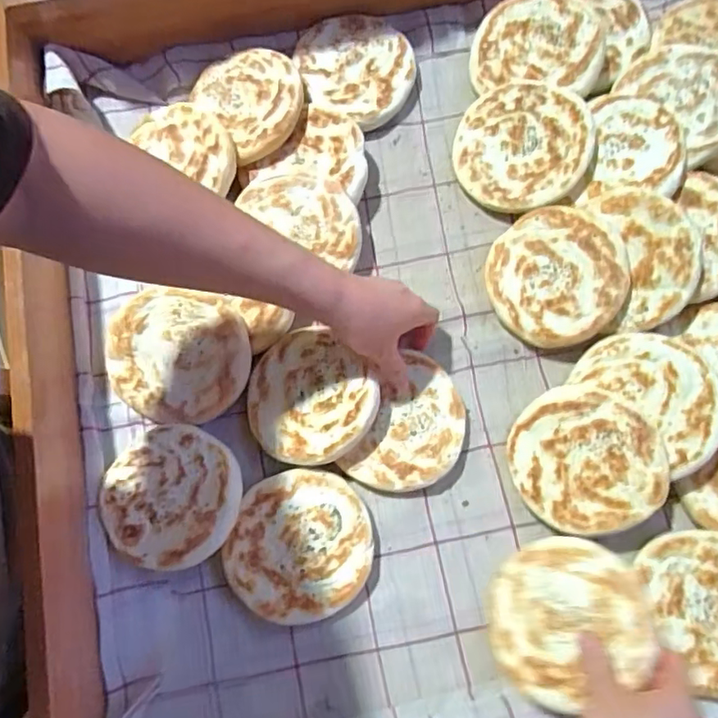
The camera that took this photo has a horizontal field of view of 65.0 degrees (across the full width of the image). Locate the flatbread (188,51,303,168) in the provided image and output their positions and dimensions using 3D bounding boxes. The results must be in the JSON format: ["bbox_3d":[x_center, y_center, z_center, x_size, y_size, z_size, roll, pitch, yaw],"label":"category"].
[{"bbox_3d":[-0.104,-0.260,0.563,0.098,0.027,0.114,-34,79,-7],"label":"flatbread"}]

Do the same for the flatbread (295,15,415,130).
[{"bbox_3d":[-0.004,-0.306,0.590,0.121,0.015,0.111,0,78,0],"label":"flatbread"}]

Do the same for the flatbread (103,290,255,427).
[{"bbox_3d":[-0.163,-0.001,0.506,0.126,0.009,0.115,0,94,2],"label":"flatbread"}]

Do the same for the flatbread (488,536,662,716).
[{"bbox_3d":[0.159,0.200,0.435,0.119,0.010,0.116,-23,50,25],"label":"flatbread"}]

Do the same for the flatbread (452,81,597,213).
[{"bbox_3d":[0.160,-0.209,0.554,0.128,0.013,0.126,-4,82,18],"label":"flatbread"}]

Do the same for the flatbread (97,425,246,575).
[{"bbox_3d":[-0.162,0.117,0.482,0.121,0.020,0.114,0,78,0],"label":"flatbread"}]

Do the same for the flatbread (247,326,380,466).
[{"bbox_3d":[-0.044,0.037,0.494,0.115,0.008,0.109,-5,75,19],"label":"flatbread"}]

